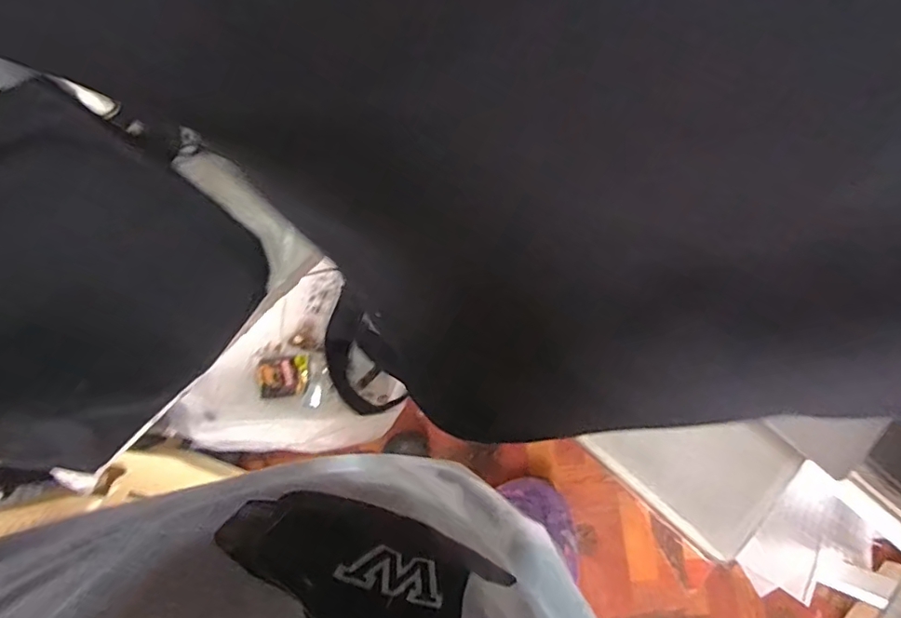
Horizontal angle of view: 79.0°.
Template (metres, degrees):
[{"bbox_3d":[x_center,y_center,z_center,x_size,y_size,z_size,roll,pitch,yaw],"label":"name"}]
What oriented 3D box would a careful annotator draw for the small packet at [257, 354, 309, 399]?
[{"bbox_3d":[-0.327,0.133,1.074,0.104,0.028,0.079,-11,79,-3],"label":"small packet"}]

